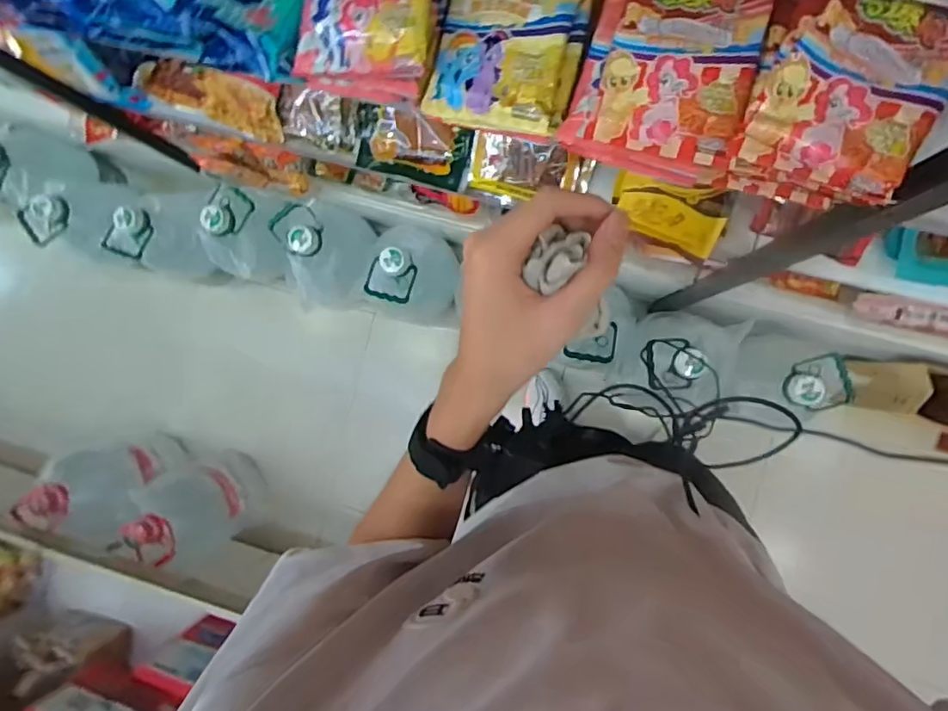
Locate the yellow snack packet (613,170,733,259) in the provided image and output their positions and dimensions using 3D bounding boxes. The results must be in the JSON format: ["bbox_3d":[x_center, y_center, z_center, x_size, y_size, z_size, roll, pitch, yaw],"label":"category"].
[{"bbox_3d":[0.282,-0.213,0.814,0.163,0.033,0.092,22,126,15],"label":"yellow snack packet"}]

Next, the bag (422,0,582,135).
[{"bbox_3d":[0.028,-0.289,0.499,0.118,0.035,0.157,14,92,7],"label":"bag"}]

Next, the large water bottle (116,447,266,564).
[{"bbox_3d":[-0.843,0.465,1.638,0.285,0.416,0.259,-34,86,7],"label":"large water bottle"}]

